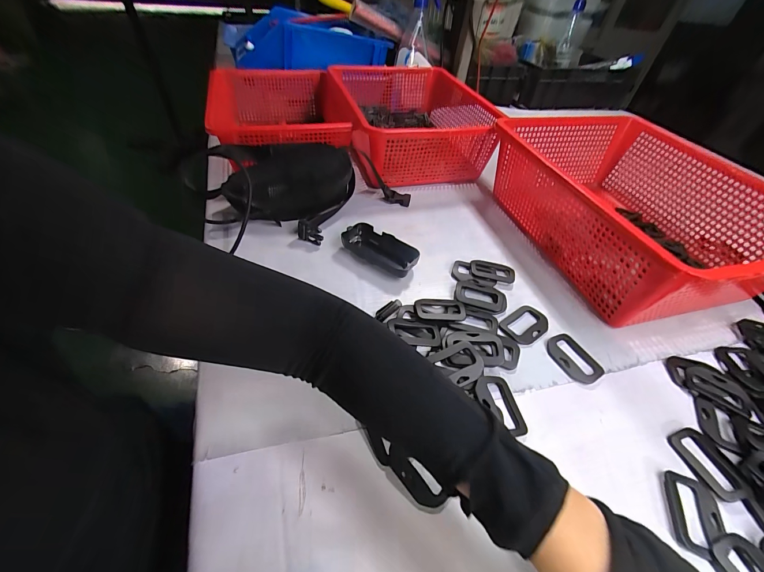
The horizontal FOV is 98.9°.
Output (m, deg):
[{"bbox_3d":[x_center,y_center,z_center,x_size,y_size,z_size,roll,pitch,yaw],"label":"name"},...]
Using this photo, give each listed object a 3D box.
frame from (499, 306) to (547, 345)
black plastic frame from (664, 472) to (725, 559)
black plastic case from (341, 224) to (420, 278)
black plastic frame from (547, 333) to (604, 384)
[{"bbox_3d":[0.177,0.046,0.401,0.064,0.004,0.045,-32,57,-30],"label":"frame"},{"bbox_3d":[0.264,0.193,0.276,0.040,0.004,0.062,18,48,12],"label":"black plastic frame"},{"bbox_3d":[-0.001,-0.050,0.455,0.107,0.026,0.046,31,51,22],"label":"black plastic case"},{"bbox_3d":[0.220,0.083,0.373,0.046,0.004,0.061,-23,52,-24],"label":"black plastic frame"}]

